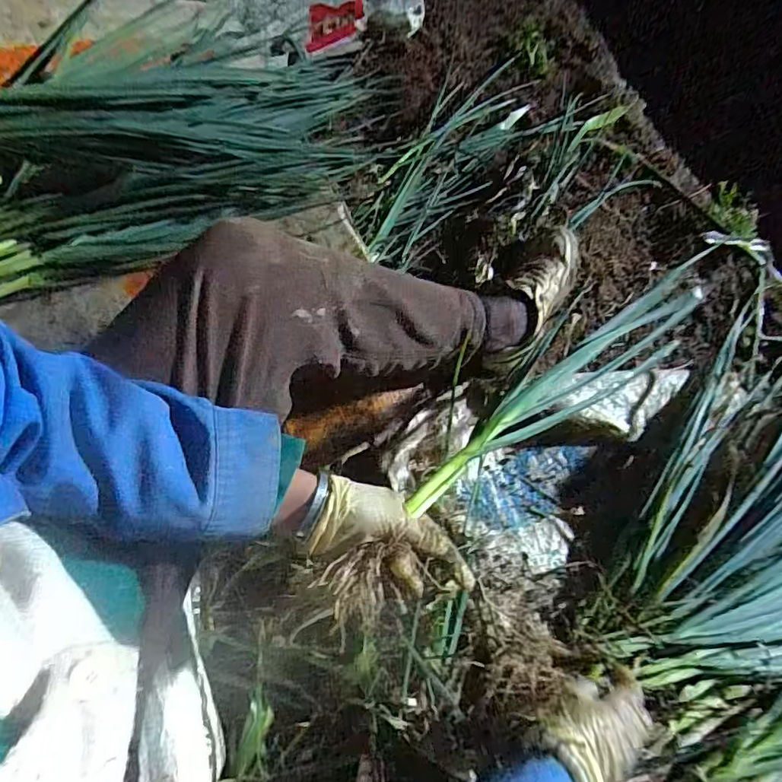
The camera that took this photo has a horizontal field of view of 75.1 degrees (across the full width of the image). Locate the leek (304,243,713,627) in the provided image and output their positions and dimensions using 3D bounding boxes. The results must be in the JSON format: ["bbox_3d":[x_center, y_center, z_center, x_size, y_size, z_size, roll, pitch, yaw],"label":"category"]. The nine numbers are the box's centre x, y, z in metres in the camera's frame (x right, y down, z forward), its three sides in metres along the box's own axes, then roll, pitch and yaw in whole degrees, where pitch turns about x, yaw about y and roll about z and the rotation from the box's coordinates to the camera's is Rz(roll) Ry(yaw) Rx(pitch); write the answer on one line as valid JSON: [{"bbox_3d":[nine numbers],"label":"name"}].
[{"bbox_3d":[0.184,0.010,0.566,0.657,0.071,0.089,-35,75,-28],"label":"leek"}]

